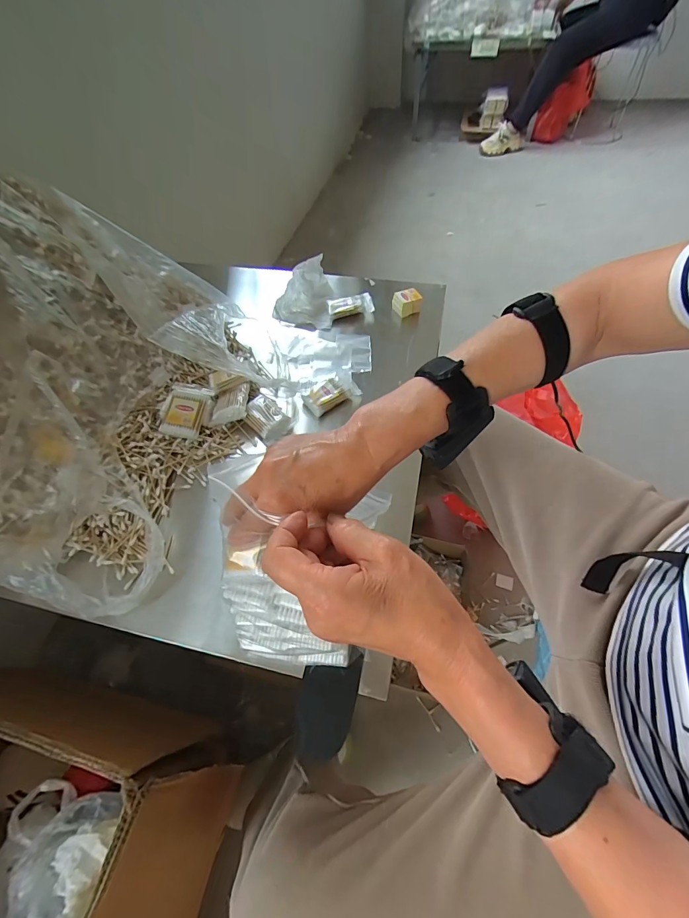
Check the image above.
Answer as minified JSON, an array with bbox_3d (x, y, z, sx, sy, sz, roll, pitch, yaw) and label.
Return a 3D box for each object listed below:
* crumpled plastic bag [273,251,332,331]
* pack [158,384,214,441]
[{"bbox_3d":[-0.086,-0.341,0.782,0.118,0.064,0.149,-2,55,3],"label":"crumpled plastic bag"},{"bbox_3d":[-0.254,-0.079,0.605,0.065,0.024,0.090,11,68,-1],"label":"pack"}]

